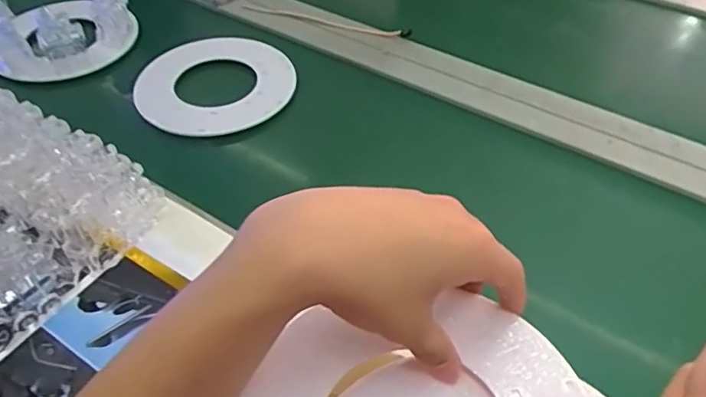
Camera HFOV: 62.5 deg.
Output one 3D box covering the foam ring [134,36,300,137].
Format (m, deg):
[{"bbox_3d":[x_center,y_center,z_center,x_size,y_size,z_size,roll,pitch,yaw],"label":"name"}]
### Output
[{"bbox_3d":[-0.170,-0.145,0.722,0.188,0.010,0.199,0,47,0],"label":"foam ring"}]

